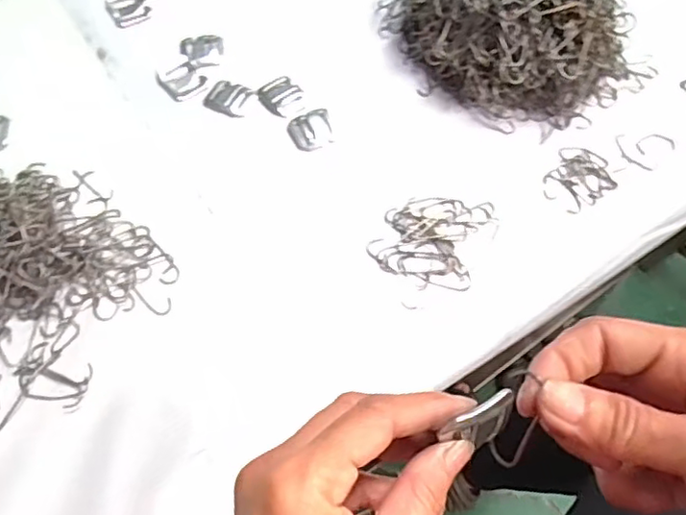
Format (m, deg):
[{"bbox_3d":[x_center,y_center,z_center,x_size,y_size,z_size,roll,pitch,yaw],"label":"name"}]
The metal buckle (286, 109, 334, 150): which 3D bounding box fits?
[{"bbox_3d":[-0.025,-0.097,0.458,0.032,0.004,0.033,-10,63,-7],"label":"metal buckle"}]

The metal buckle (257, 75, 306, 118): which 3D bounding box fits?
[{"bbox_3d":[-0.047,-0.125,0.472,0.031,0.004,0.037,-37,69,-19],"label":"metal buckle"}]

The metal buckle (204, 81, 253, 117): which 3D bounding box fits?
[{"bbox_3d":[-0.089,-0.124,0.469,0.032,0.004,0.028,17,63,7],"label":"metal buckle"}]

